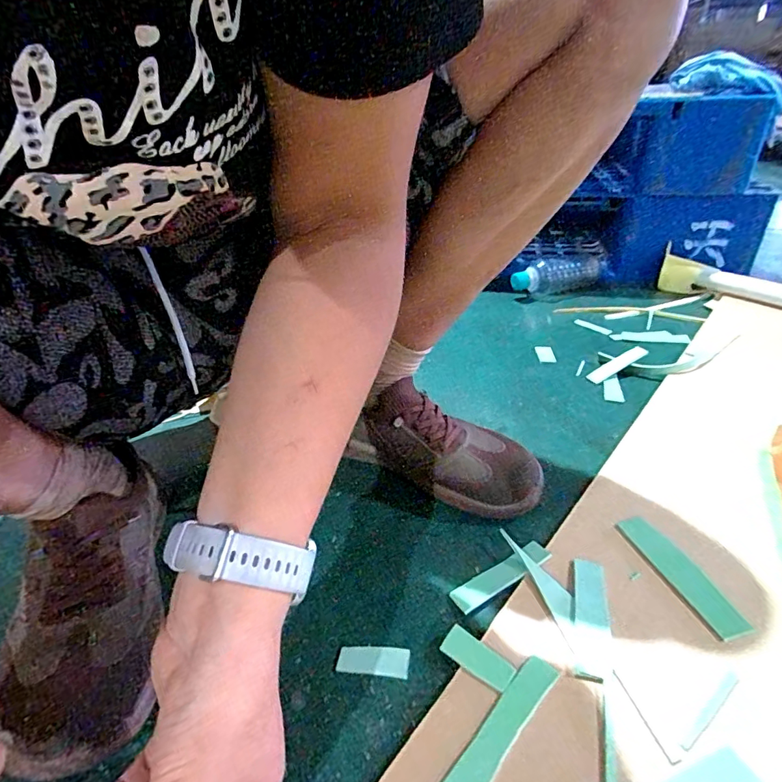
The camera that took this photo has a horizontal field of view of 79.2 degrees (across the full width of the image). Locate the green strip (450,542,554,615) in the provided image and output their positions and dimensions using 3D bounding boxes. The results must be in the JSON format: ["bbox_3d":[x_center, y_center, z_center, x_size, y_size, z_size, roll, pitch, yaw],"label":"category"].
[{"bbox_3d":[0.088,0.146,0.376,0.086,0.004,0.022,-24,34,-19],"label":"green strip"}]

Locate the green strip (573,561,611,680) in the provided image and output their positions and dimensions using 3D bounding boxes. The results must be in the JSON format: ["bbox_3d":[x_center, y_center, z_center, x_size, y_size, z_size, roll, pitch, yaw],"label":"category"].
[{"bbox_3d":[0.143,0.161,0.340,0.024,0.006,0.087,6,33,16],"label":"green strip"}]

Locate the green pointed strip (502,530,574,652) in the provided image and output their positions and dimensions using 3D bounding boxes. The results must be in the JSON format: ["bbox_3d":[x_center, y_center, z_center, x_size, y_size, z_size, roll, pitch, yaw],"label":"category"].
[{"bbox_3d":[0.118,0.145,0.364,0.019,0.007,0.099,-11,32,-11],"label":"green pointed strip"}]

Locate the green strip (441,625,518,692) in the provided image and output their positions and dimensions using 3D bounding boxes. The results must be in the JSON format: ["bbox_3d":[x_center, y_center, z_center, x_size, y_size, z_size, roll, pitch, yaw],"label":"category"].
[{"bbox_3d":[0.058,0.181,0.319,0.048,0.007,0.020,22,40,36],"label":"green strip"}]

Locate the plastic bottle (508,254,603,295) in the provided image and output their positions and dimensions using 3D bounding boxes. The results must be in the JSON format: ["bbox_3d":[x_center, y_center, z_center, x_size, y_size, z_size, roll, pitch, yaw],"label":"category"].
[{"bbox_3d":[0.313,-0.214,0.879,0.189,0.064,0.061,-21,35,-25],"label":"plastic bottle"}]

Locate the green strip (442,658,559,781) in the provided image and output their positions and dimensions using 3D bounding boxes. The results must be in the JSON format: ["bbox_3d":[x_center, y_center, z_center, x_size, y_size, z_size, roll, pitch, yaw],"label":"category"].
[{"bbox_3d":[0.064,0.205,0.283,0.021,0.005,0.105,24,41,37],"label":"green strip"}]

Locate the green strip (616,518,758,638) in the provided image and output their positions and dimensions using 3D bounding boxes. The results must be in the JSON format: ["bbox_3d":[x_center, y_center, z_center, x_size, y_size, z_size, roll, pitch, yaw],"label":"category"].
[{"bbox_3d":[0.224,0.139,0.367,0.026,0.007,0.107,-12,32,-13],"label":"green strip"}]

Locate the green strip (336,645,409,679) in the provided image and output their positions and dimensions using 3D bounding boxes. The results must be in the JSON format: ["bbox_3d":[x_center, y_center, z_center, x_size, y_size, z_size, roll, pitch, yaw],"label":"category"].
[{"bbox_3d":[-0.012,0.187,0.329,0.048,0.004,0.019,1,41,9],"label":"green strip"}]

